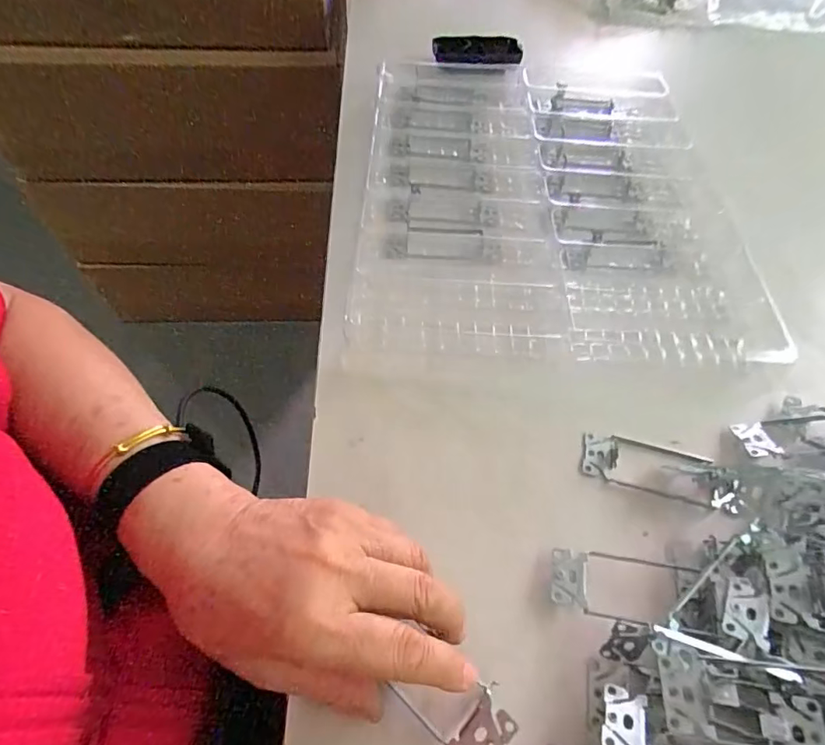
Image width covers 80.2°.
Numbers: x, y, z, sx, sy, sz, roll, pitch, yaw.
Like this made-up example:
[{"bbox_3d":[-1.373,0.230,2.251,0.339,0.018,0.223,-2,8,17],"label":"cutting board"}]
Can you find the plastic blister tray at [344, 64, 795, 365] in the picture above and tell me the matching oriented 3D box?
[{"bbox_3d":[0.132,-0.187,0.485,0.345,0.029,0.403,3,57,1],"label":"plastic blister tray"}]

